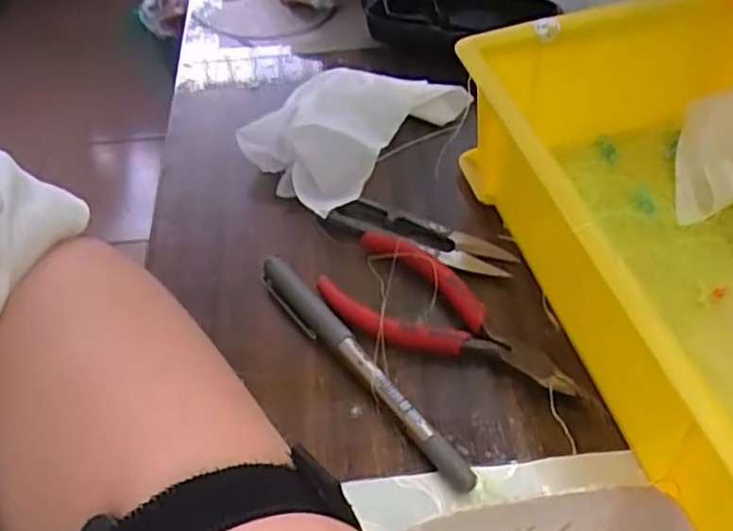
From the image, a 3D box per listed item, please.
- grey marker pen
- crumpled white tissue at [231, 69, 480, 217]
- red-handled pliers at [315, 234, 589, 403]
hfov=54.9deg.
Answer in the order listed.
[{"bbox_3d":[-0.004,0.041,0.296,0.013,0.011,0.138,-32,54,-21],"label":"grey marker pen"},{"bbox_3d":[0.003,-0.077,0.380,0.124,0.040,0.099,-31,54,-19],"label":"crumpled white tissue"},{"bbox_3d":[0.038,0.024,0.306,0.121,0.013,0.049,25,56,24],"label":"red-handled pliers"}]

